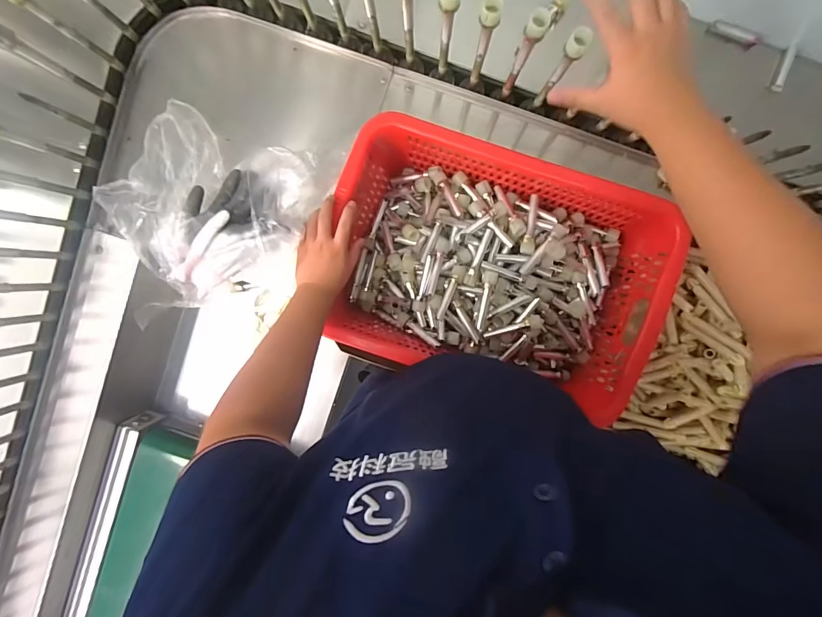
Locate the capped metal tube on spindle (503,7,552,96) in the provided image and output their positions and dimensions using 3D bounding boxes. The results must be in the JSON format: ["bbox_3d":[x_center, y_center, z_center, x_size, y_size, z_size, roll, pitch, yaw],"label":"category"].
[{"bbox_3d":[0.140,-0.318,0.511,0.022,0.169,0.017,26,94,-2],"label":"capped metal tube on spindle"}]

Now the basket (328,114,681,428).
[{"bbox_3d":[0.131,-0.071,0.669,0.500,0.165,0.356,15,94,-1],"label":"basket"}]

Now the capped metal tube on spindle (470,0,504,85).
[{"bbox_3d":[0.090,-0.333,0.512,0.022,0.169,0.020,18,94,-1],"label":"capped metal tube on spindle"}]

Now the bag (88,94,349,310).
[{"bbox_3d":[-0.289,-0.146,0.597,0.282,0.084,0.270,16,94,-1],"label":"bag"}]

